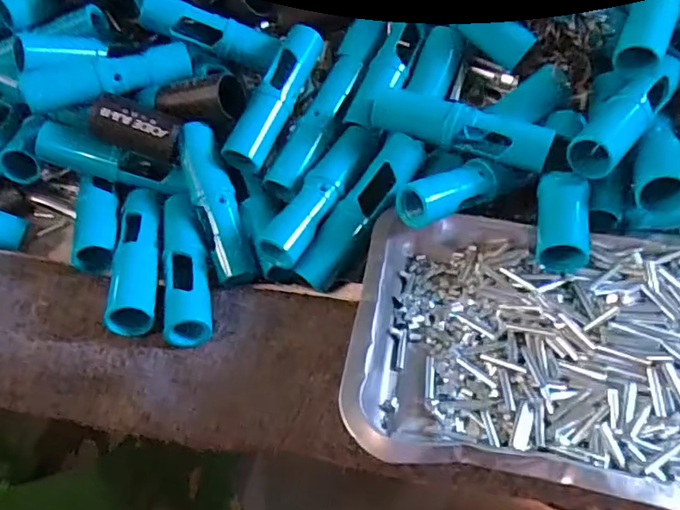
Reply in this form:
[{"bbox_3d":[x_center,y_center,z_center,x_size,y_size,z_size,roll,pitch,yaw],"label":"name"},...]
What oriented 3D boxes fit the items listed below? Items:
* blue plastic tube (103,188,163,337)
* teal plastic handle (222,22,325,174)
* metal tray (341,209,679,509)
[{"bbox_3d":[-0.138,0.004,0.410,0.028,0.027,0.116,-7,48,-3],"label":"blue plastic tube"},{"bbox_3d":[-0.046,-0.117,0.444,0.026,0.029,0.124,19,71,19],"label":"teal plastic handle"},{"bbox_3d":[0.139,0.047,0.351,0.251,0.031,0.184,7,48,10],"label":"metal tray"}]

